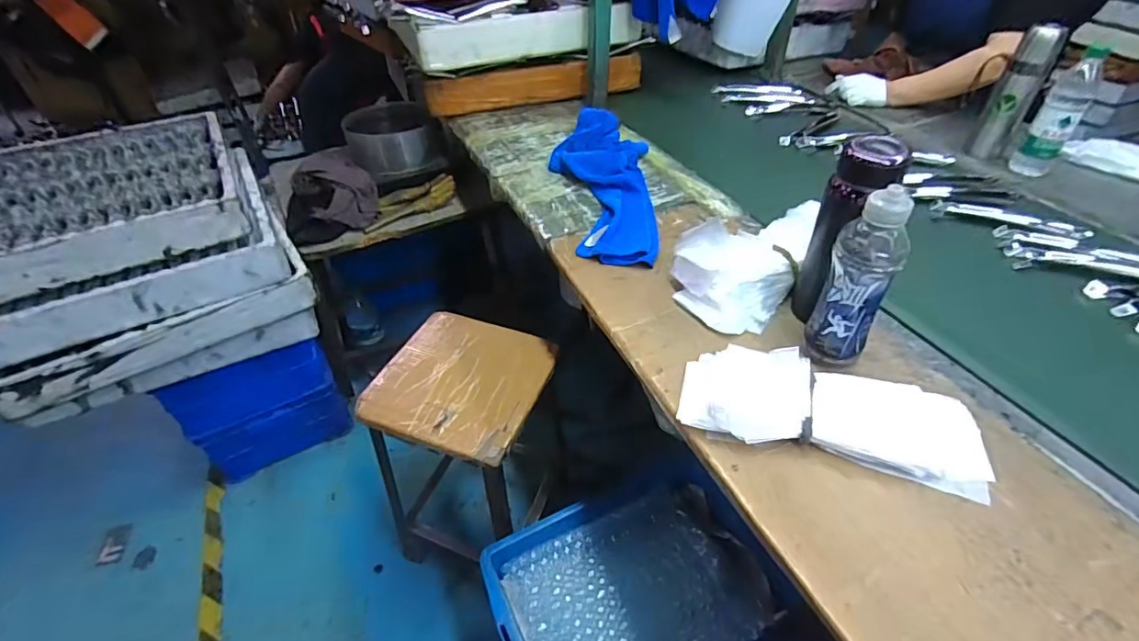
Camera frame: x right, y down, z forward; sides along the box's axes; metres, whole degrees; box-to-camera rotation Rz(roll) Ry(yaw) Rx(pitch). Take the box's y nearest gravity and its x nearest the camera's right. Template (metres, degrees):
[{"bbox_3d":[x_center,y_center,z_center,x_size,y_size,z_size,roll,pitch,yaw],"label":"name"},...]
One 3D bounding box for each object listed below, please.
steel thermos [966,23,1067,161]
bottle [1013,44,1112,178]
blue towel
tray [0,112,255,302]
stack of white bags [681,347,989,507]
[{"bbox_3d":[0.877,-0.447,1.003,0.077,0.219,0.089,27,49,28],"label":"steel thermos"},{"bbox_3d":[0.900,-0.377,0.940,0.065,0.202,0.057,23,47,25],"label":"bottle"},{"bbox_3d":[0.056,-0.266,0.951,0.186,0.066,0.477,1,41,2],"label":"blue towel"},{"bbox_3d":[-0.985,-0.256,1.049,0.547,0.075,0.558,-22,46,-23],"label":"tray"},{"bbox_3d":[0.285,0.097,0.564,0.314,0.042,0.119,11,43,13],"label":"stack of white bags"}]

